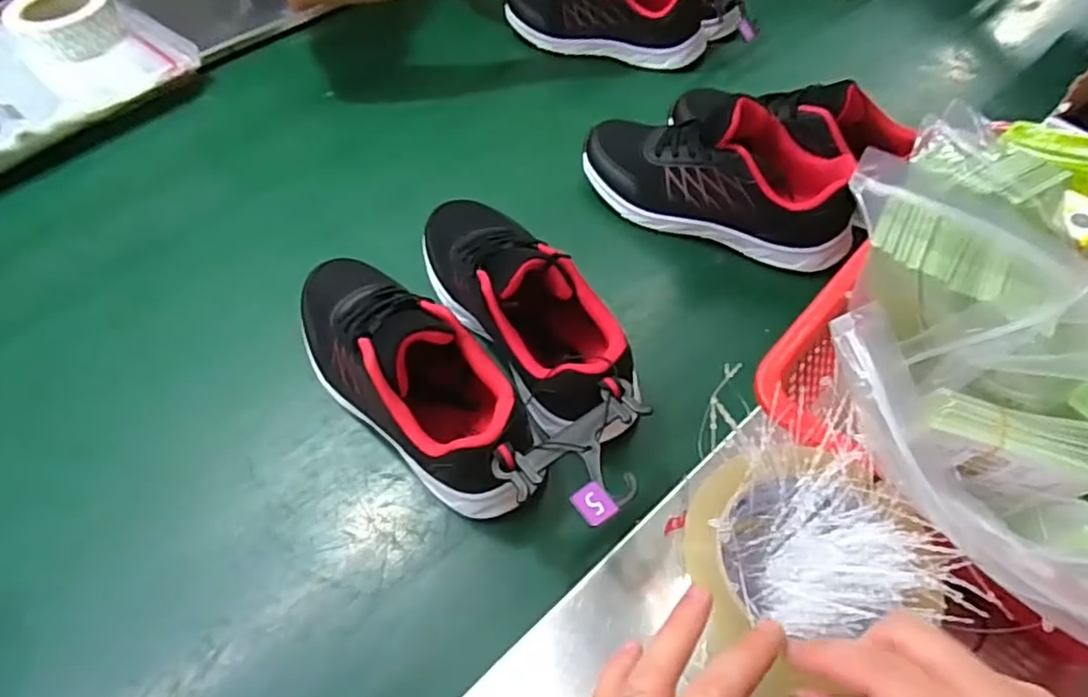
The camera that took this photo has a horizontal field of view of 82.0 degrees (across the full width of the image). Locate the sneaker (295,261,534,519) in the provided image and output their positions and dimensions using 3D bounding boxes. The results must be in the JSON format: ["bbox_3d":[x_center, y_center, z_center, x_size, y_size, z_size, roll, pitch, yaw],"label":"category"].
[{"bbox_3d":[-0.104,0.012,0.458,0.087,0.083,0.254,-37,62,-23],"label":"sneaker"}]

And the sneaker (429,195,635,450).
[{"bbox_3d":[-0.017,-0.039,0.475,0.078,0.092,0.229,-29,59,-18],"label":"sneaker"}]

